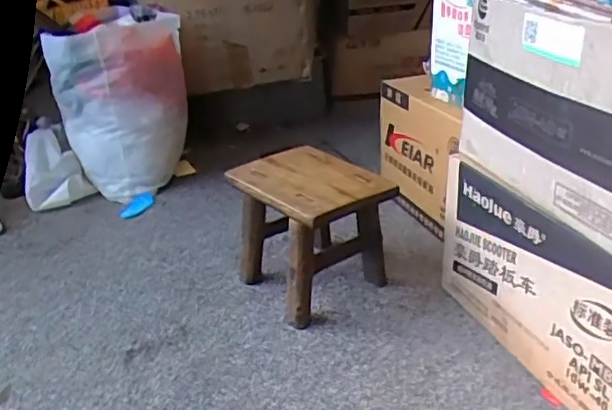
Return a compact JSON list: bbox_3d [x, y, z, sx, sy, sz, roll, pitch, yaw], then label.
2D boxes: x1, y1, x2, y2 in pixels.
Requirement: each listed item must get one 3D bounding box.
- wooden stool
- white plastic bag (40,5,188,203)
[{"bbox_3d":[0.005,0.043,1.024,0.188,0.196,0.217,-20,30,-33],"label":"wooden stool"},{"bbox_3d":[-0.434,-0.248,1.487,0.297,0.360,0.347,-10,26,-17],"label":"white plastic bag"}]

